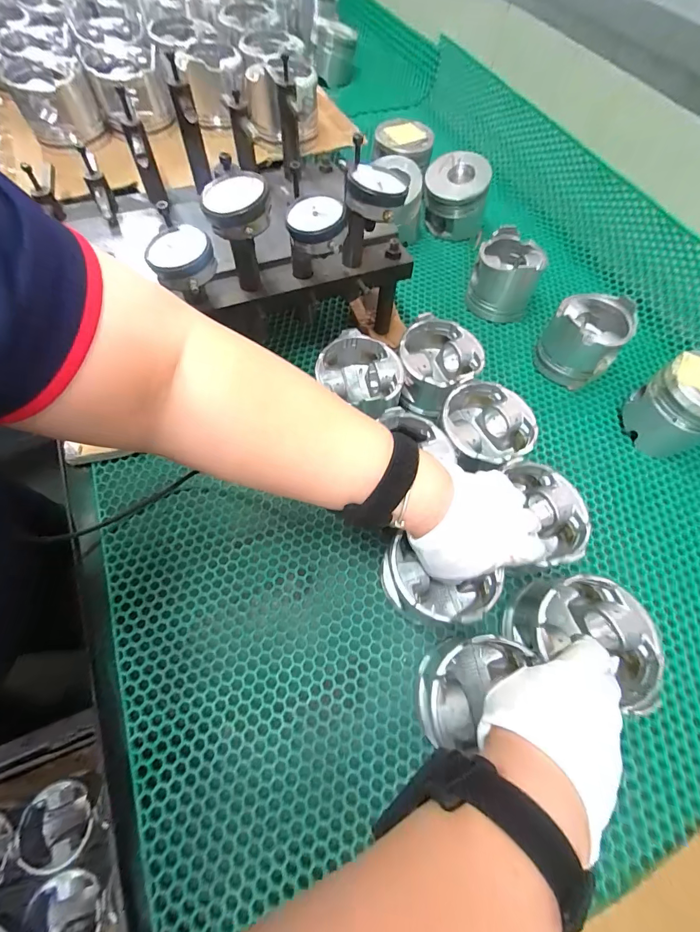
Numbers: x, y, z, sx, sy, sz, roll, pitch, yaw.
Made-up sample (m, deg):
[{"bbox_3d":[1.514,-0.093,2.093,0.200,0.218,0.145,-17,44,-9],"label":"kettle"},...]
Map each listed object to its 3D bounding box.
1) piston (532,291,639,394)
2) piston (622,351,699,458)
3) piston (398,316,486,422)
[{"bbox_3d":[0.307,-0.168,0.506,0.090,0.086,0.090,31,66,12],"label":"piston"},{"bbox_3d":[0.402,-0.071,0.457,0.086,0.099,0.086,1,63,-3],"label":"piston"},{"bbox_3d":[0.105,-0.115,0.468,0.092,0.084,0.102,25,65,9],"label":"piston"}]

